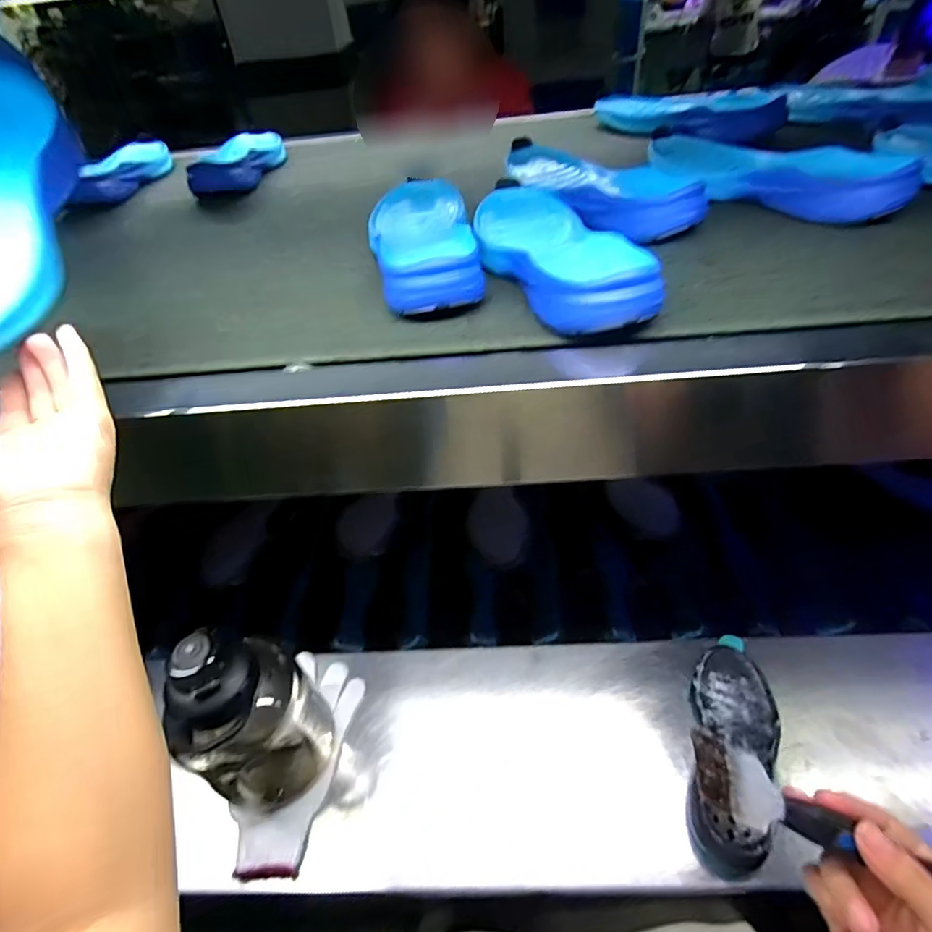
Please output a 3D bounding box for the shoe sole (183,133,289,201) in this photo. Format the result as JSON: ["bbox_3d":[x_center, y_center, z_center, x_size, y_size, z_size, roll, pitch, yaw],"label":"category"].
[{"bbox_3d":[-0.348,-0.487,0.791,0.104,0.037,0.276,-7,45,-2],"label":"shoe sole"}]

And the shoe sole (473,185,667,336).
[{"bbox_3d":[0.071,-0.193,0.441,0.100,0.043,0.282,-12,45,-7],"label":"shoe sole"}]

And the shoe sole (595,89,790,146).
[{"bbox_3d":[0.317,-0.510,0.720,0.087,0.050,0.273,-33,51,-26],"label":"shoe sole"}]

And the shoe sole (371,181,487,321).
[{"bbox_3d":[-0.050,-0.232,0.492,0.103,0.052,0.301,-8,45,-3],"label":"shoe sole"}]

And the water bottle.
[{"bbox_3d":[-0.207,0.242,0.495,0.104,0.217,0.095,-29,49,-23],"label":"water bottle"}]

